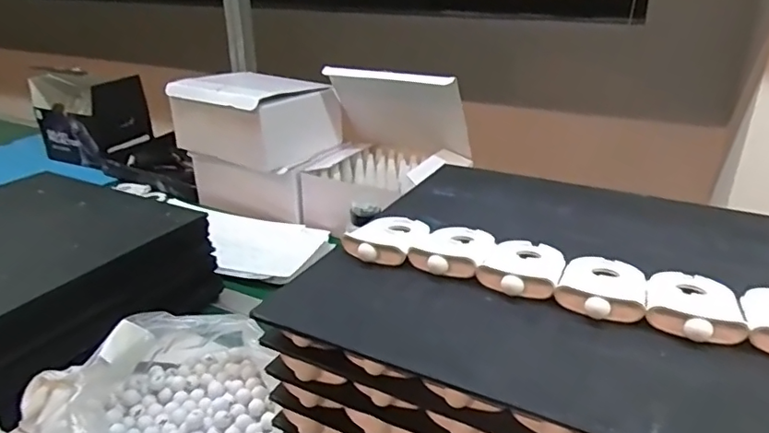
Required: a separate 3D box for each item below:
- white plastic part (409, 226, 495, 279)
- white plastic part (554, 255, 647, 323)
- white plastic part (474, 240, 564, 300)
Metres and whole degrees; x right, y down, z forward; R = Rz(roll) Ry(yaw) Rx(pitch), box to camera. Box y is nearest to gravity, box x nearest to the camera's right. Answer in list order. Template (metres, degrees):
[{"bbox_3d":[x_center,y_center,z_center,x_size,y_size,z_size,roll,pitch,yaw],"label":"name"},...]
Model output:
[{"bbox_3d":[0.058,0.024,0.465,0.059,0.015,0.080,9,26,20],"label":"white plastic part"},{"bbox_3d":[0.162,0.048,0.412,0.058,0.014,0.089,12,27,25],"label":"white plastic part"},{"bbox_3d":[0.110,0.037,0.438,0.056,0.014,0.085,11,27,24],"label":"white plastic part"}]

